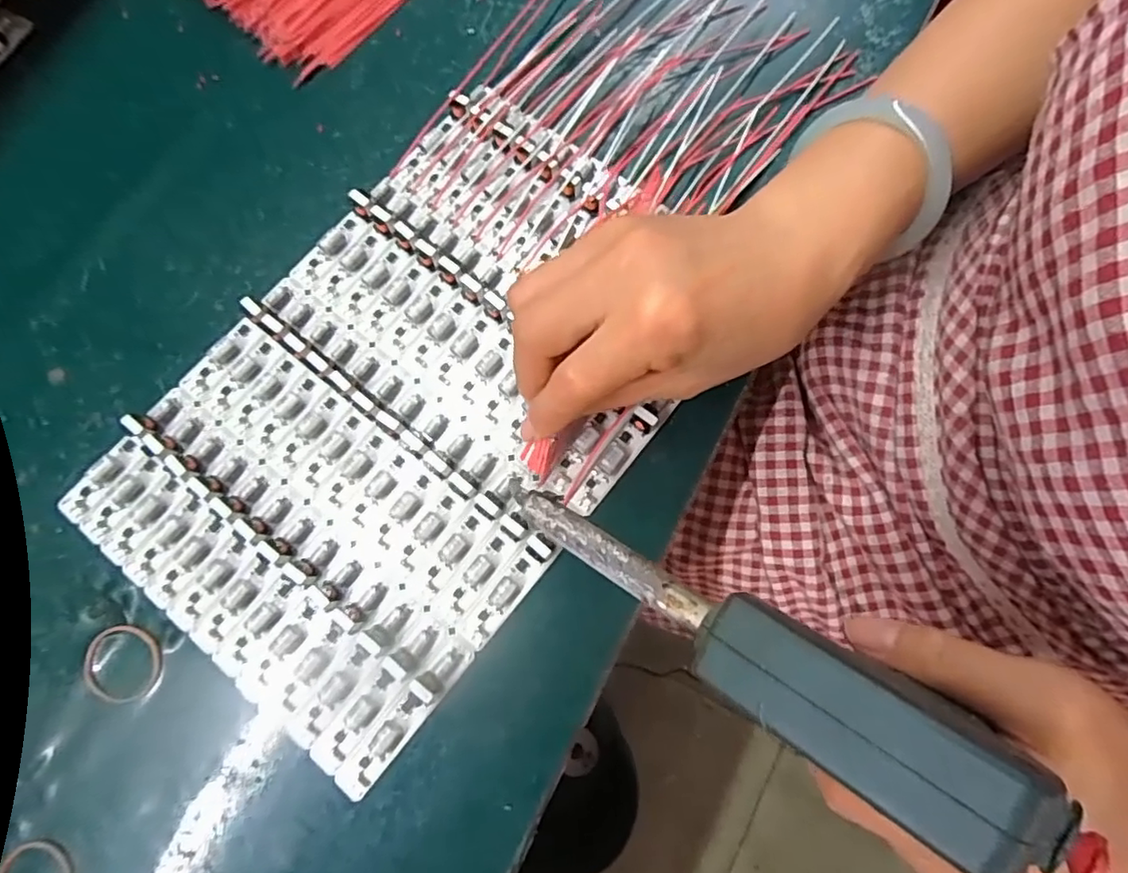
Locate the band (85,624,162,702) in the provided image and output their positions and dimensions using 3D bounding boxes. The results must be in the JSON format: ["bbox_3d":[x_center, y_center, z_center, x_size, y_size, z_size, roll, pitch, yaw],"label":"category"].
[{"bbox_3d":[-0.191,0.098,0.256,0.032,0.004,0.032,-8,78,-2],"label":"band"}]

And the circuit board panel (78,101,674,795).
[{"bbox_3d":[-0.070,-0.020,0.279,0.189,0.014,0.286,38,81,7],"label":"circuit board panel"}]

